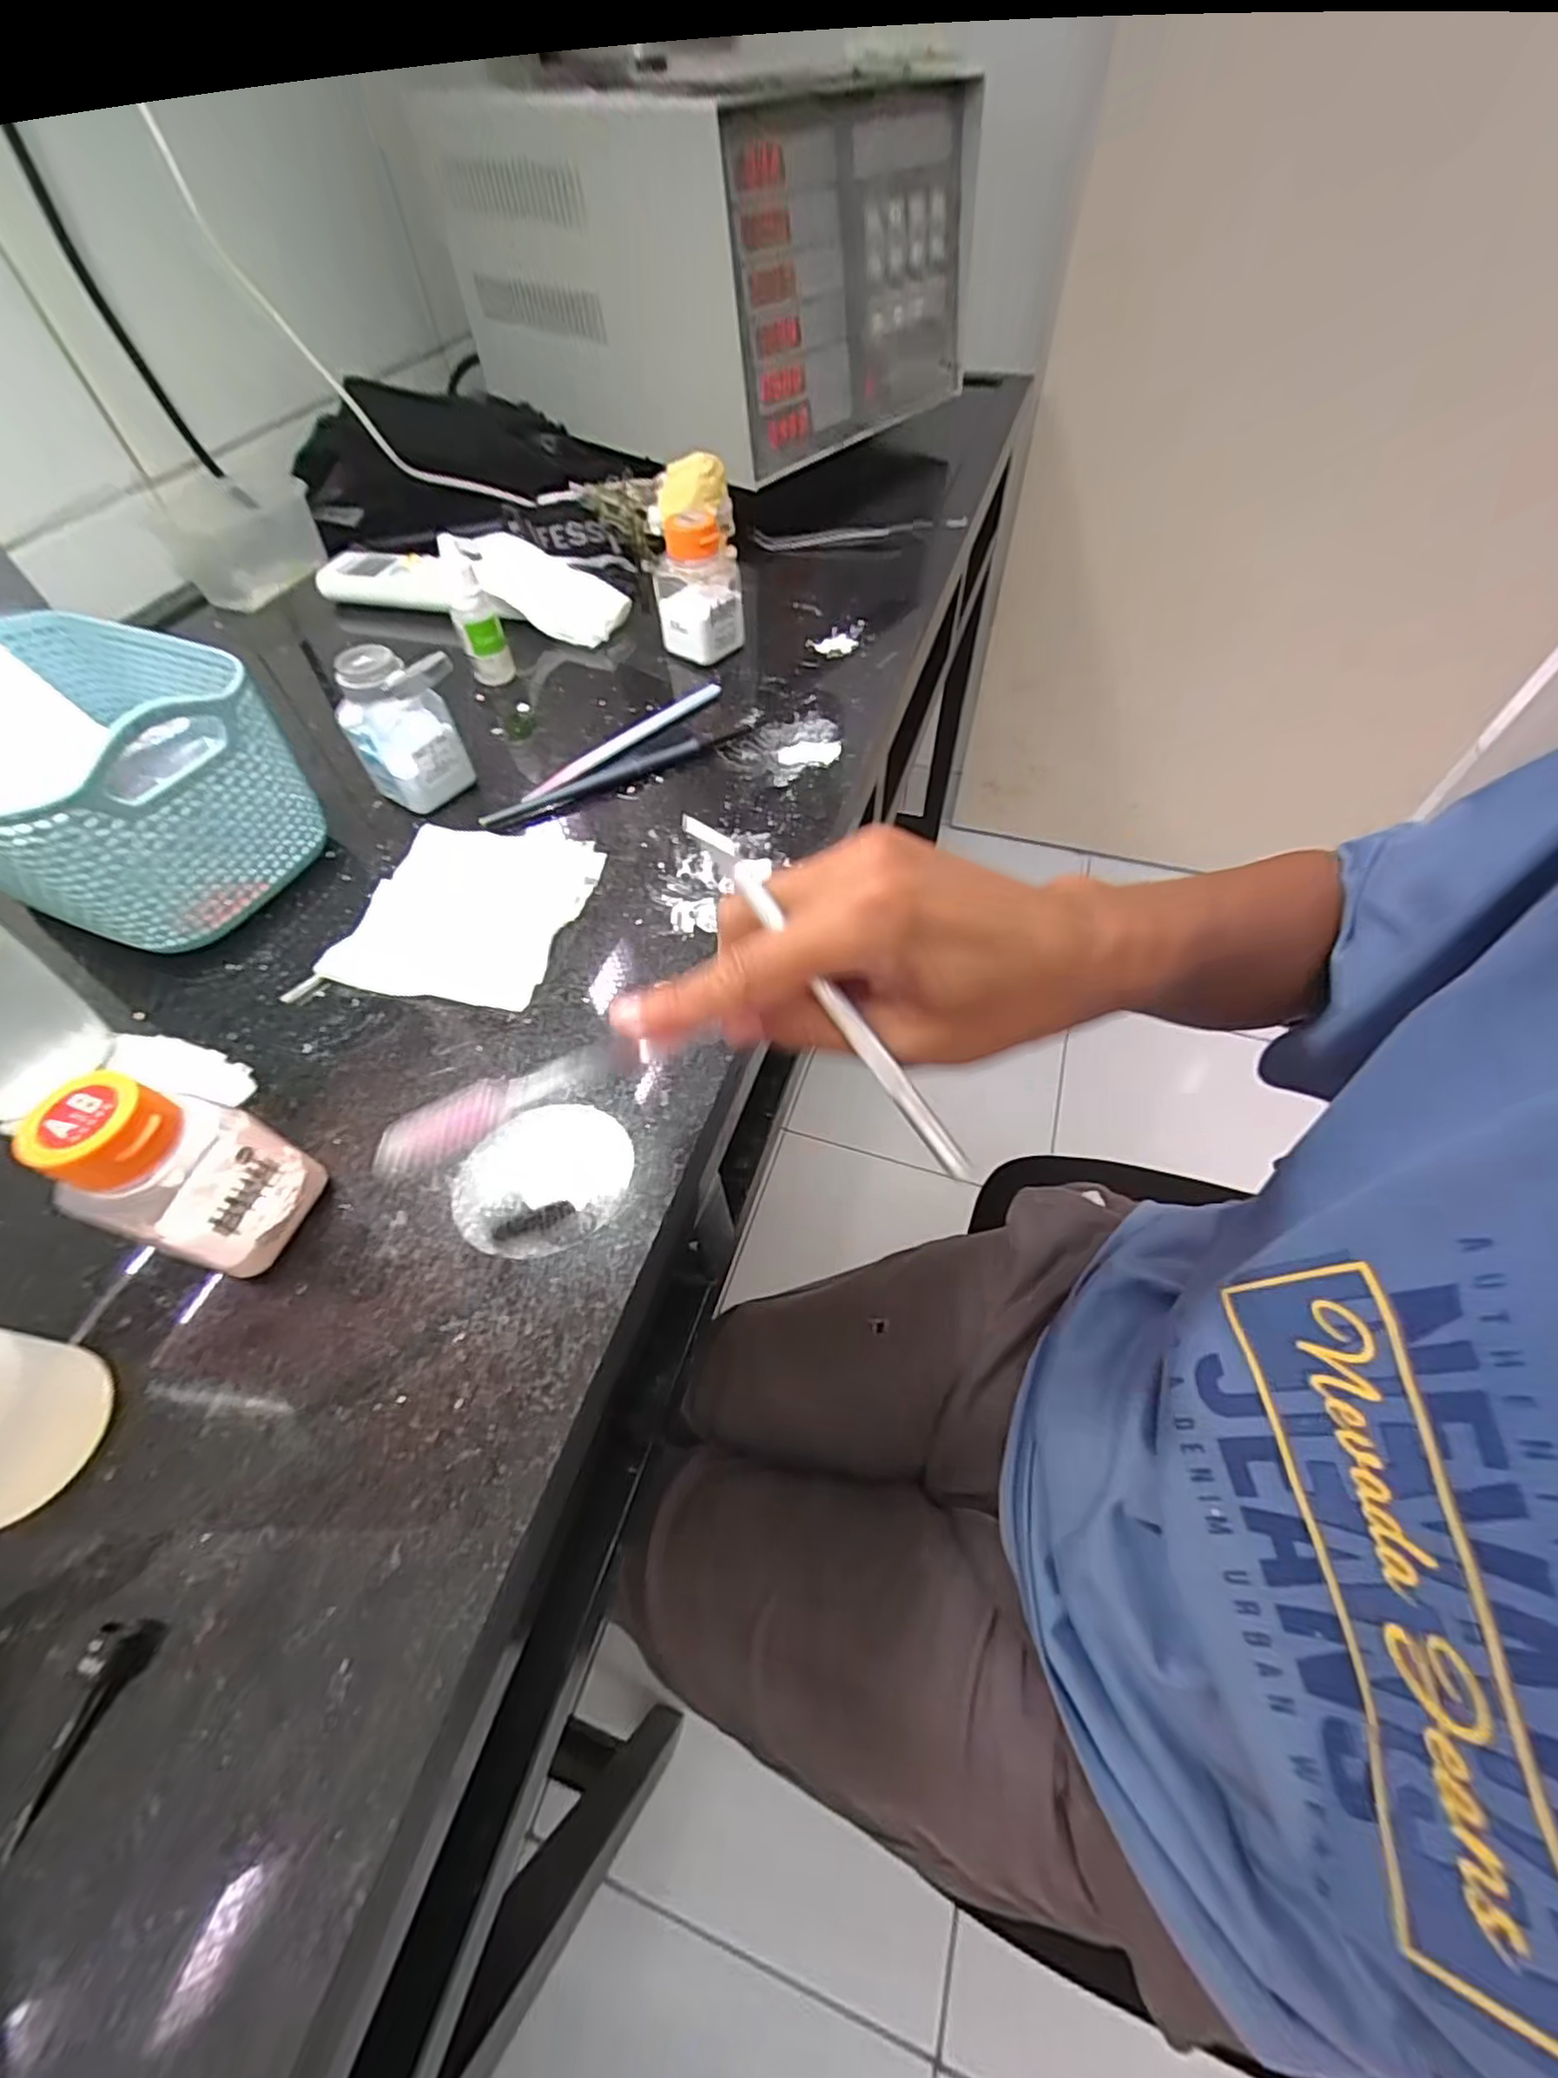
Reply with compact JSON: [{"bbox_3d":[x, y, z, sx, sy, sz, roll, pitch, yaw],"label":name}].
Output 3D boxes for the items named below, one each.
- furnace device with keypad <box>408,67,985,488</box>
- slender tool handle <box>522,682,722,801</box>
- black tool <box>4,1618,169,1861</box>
[{"bbox_3d":[-0.055,-0.681,0.616,0.345,0.194,0.378,36,64,22],"label":"furnace device with keypad"},{"bbox_3d":[-0.085,-0.171,0.393,0.137,0.008,0.012,-38,63,-21],"label":"slender tool handle"},{"bbox_3d":[-0.170,0.163,0.165,0.012,0.009,0.040,20,59,14],"label":"black tool"}]

